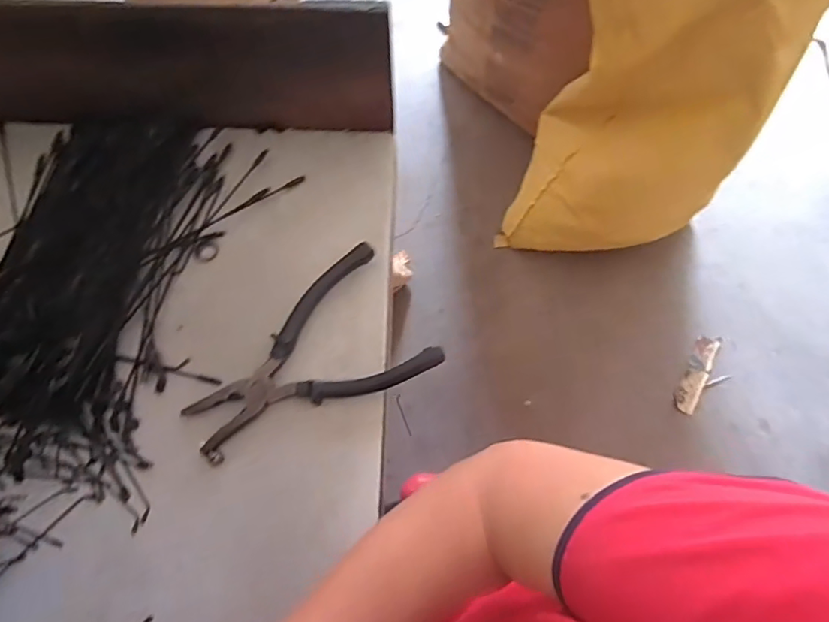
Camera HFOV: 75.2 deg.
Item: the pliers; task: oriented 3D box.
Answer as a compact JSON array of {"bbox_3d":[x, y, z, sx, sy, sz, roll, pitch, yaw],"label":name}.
[{"bbox_3d":[-0.080,0.029,0.380,0.172,0.016,0.100,-26,76,-9],"label":"pliers"}]

